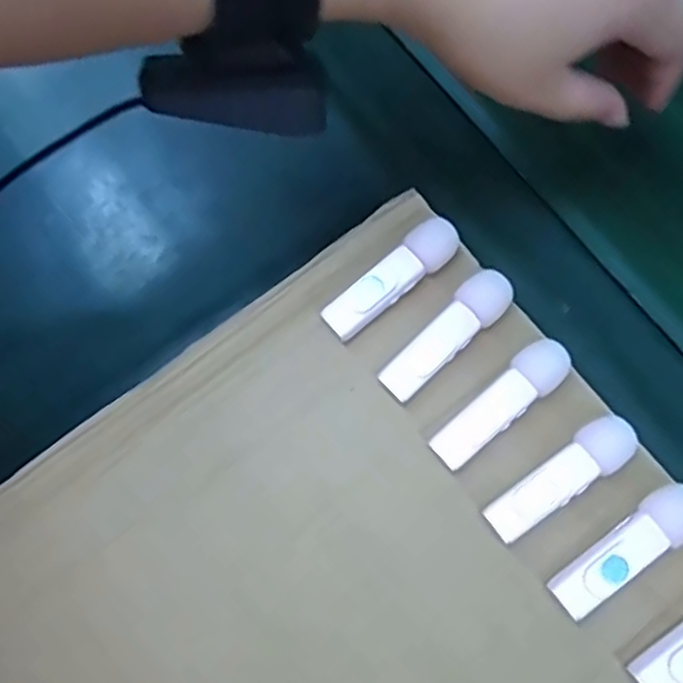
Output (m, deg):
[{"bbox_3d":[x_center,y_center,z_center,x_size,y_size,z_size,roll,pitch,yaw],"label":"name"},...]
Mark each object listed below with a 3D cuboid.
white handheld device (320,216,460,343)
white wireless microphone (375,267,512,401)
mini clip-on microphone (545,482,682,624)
[{"bbox_3d":[0.020,-0.025,0.301,0.064,0.023,0.017,-38,76,-12],"label":"white handheld device"},{"bbox_3d":[0.043,-0.001,0.294,0.019,0.021,0.063,43,76,12],"label":"white wireless microphone"},{"bbox_3d":[0.106,0.078,0.267,0.062,0.020,0.019,-38,77,-12],"label":"mini clip-on microphone"}]

